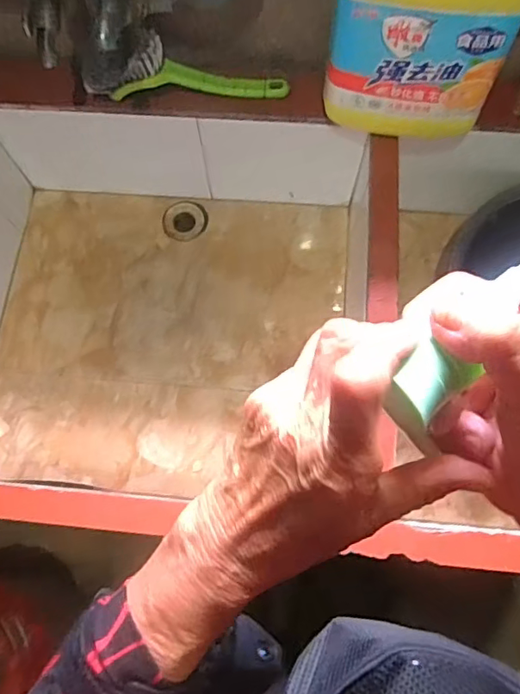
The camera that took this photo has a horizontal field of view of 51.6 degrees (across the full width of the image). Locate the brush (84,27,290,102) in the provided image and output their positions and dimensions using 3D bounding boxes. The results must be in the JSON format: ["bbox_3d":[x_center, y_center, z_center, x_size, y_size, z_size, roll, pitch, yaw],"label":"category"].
[{"bbox_3d":[-0.088,-0.328,0.654,0.245,0.088,0.043,0,63,-13],"label":"brush"}]

